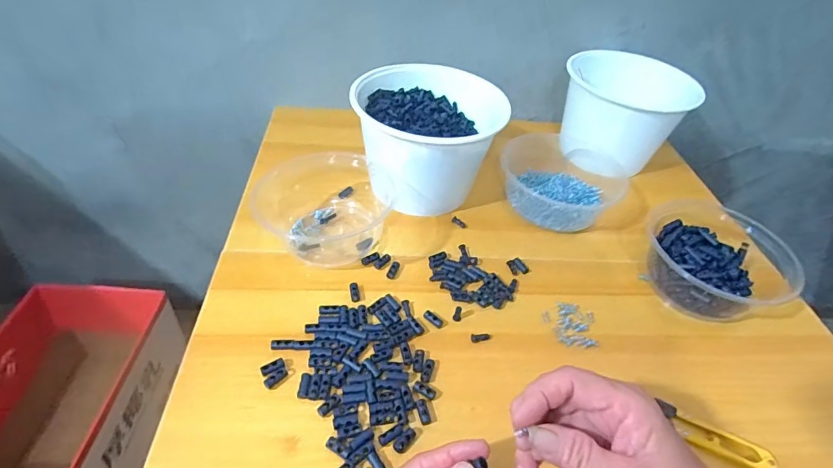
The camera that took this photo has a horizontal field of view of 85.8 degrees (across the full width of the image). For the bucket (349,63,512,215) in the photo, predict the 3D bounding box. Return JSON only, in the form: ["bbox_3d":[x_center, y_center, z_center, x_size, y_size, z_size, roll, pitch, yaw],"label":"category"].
[{"bbox_3d":[0.009,-0.112,0.510,0.154,0.109,0.151,4,45,-4],"label":"bucket"}]

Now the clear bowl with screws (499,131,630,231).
[{"bbox_3d":[0.171,-0.071,0.536,0.134,0.045,0.146,4,45,-4],"label":"clear bowl with screws"}]

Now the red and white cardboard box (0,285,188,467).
[{"bbox_3d":[-0.532,0.293,0.686,0.217,0.224,0.393,5,43,-4],"label":"red and white cardboard box"}]

